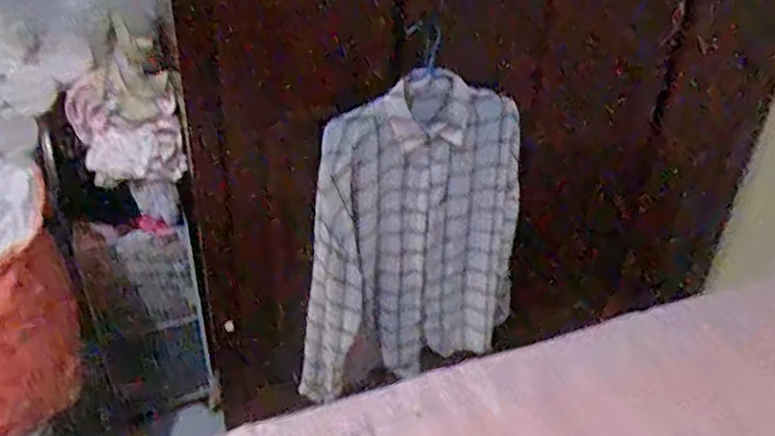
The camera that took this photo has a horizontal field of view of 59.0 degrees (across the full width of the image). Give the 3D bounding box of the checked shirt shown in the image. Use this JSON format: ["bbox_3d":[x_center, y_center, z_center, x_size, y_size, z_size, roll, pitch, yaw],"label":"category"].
[{"bbox_3d":[0.056,0.059,1.334,0.455,0.621,0.072,-11,36,-20],"label":"checked shirt"}]

